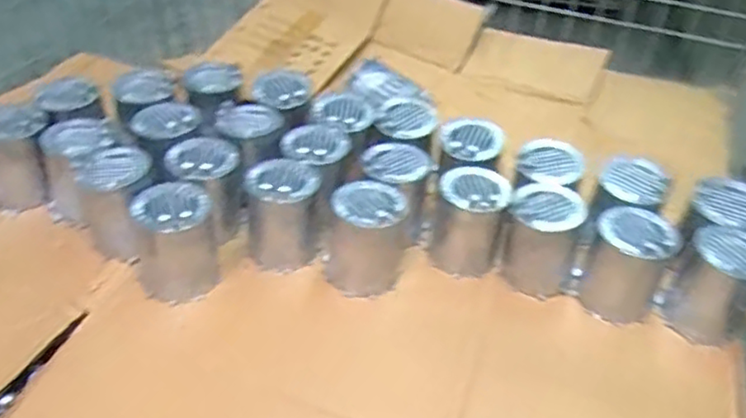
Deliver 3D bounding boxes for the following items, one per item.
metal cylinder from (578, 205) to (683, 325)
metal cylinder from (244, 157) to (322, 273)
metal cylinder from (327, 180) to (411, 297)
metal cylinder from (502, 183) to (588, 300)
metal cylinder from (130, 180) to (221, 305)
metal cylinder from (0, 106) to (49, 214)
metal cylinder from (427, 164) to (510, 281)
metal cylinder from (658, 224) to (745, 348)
[{"bbox_3d":[0.308,0.070,0.786,0.089,0.130,0.086,21,43,19],"label":"metal cylinder"},{"bbox_3d":[-0.112,0.006,0.818,0.088,0.119,0.093,2,40,-2],"label":"metal cylinder"},{"bbox_3d":[-0.007,0.034,0.793,0.094,0.121,0.088,5,40,2],"label":"metal cylinder"},{"bbox_3d":[0.214,0.039,0.819,0.089,0.121,0.082,17,42,15],"label":"metal cylinder"},{"bbox_3d":[-0.237,0.038,0.769,0.094,0.118,0.089,-15,43,-20],"label":"metal cylinder"},{"bbox_3d":[-0.482,-0.065,0.873,0.097,0.127,0.071,-2,40,-7],"label":"metal cylinder"},{"bbox_3d":[0.123,0.021,0.842,0.091,0.127,0.074,9,40,6],"label":"metal cylinder"},{"bbox_3d":[0.407,0.090,0.759,0.093,0.117,0.087,30,47,28],"label":"metal cylinder"}]

